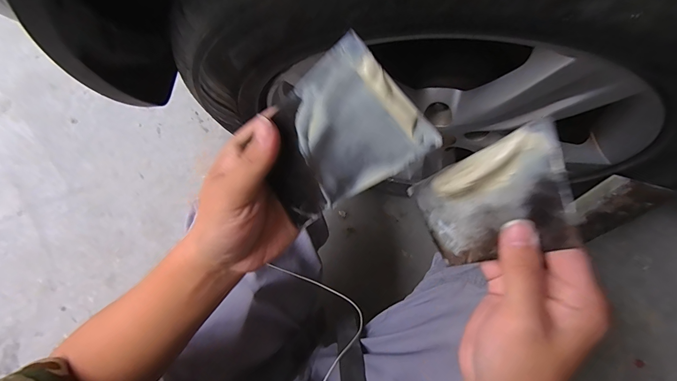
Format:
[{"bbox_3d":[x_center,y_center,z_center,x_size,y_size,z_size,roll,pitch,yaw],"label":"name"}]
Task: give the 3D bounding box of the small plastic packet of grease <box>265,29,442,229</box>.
[{"bbox_3d":[-0.009,-0.027,0.217,0.077,0.119,0.005,47,37,-15],"label":"small plastic packet of grease"}]

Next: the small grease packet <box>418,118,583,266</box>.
[{"bbox_3d":[0.097,0.014,0.240,0.021,0.126,0.073,-25,85,-26],"label":"small grease packet"}]

